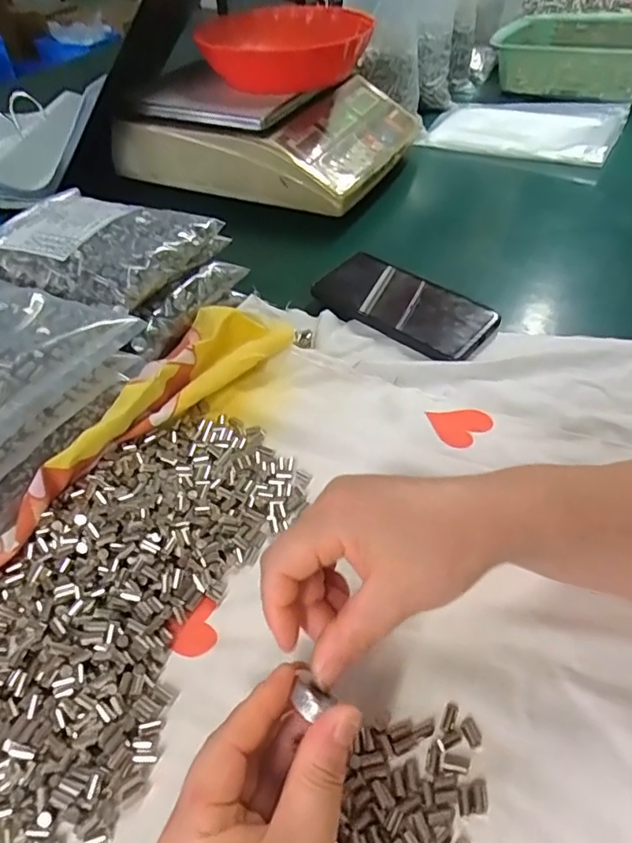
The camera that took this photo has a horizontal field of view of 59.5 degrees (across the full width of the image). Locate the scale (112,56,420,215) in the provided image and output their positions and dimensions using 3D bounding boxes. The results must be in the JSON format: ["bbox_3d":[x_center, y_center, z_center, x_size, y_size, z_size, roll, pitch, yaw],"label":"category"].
[{"bbox_3d":[-0.050,-0.373,0.698,0.302,0.082,0.260,20,51,20],"label":"scale"}]

